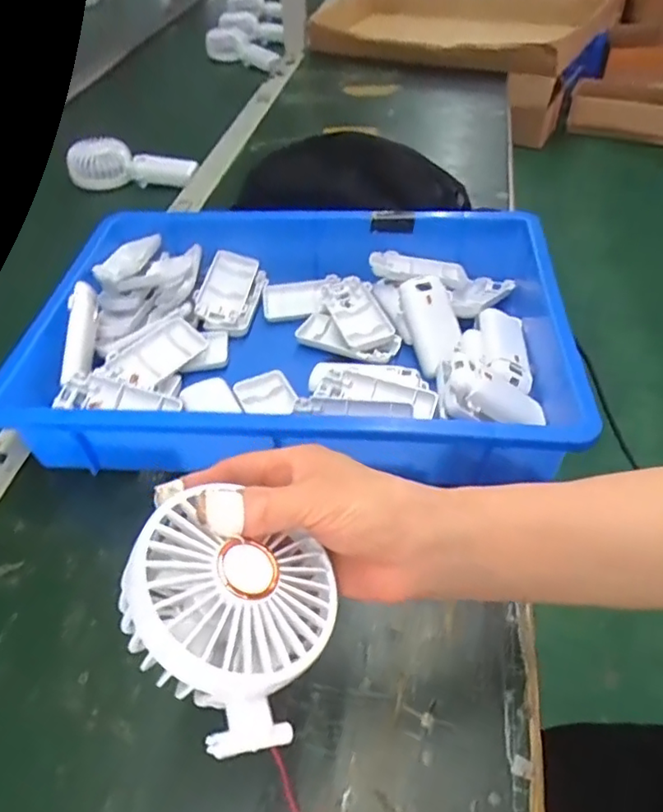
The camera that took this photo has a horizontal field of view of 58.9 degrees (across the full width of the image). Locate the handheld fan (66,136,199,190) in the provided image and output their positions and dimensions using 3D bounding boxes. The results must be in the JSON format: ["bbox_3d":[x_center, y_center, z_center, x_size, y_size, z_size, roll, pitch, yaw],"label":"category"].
[{"bbox_3d":[-0.293,-0.354,0.853,0.191,0.069,0.039,2,49,7],"label":"handheld fan"}]

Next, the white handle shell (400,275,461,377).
[{"bbox_3d":[0.088,-0.074,0.523,0.041,0.024,0.088,-11,84,-4],"label":"white handle shell"}]

